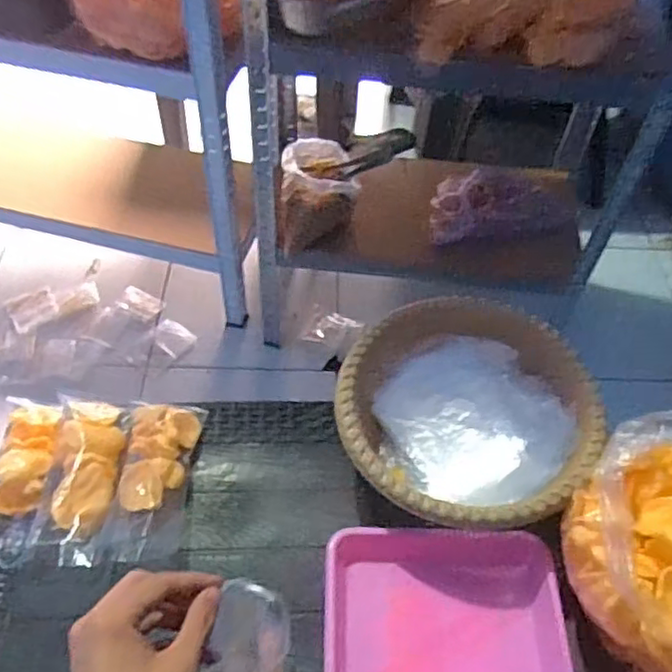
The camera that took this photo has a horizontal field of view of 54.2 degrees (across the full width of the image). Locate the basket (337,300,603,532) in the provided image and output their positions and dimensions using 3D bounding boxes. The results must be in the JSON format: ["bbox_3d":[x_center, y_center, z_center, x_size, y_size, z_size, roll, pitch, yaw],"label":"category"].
[{"bbox_3d":[0.137,0.095,0.733,0.257,0.123,0.266,2,54,-2],"label":"basket"}]

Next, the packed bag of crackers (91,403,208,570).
[{"bbox_3d":[-0.206,0.156,0.747,0.083,0.041,0.199,6,54,1],"label":"packed bag of crackers"}]

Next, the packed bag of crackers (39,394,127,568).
[{"bbox_3d":[-0.286,0.156,0.743,0.078,0.033,0.194,0,54,-3],"label":"packed bag of crackers"}]

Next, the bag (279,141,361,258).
[{"bbox_3d":[-0.035,-0.268,1.209,0.137,0.132,0.175,-2,54,-5],"label":"bag"}]

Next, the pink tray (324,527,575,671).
[{"bbox_3d":[0.104,0.280,0.635,0.225,0.041,0.176,2,54,-2],"label":"pink tray"}]

